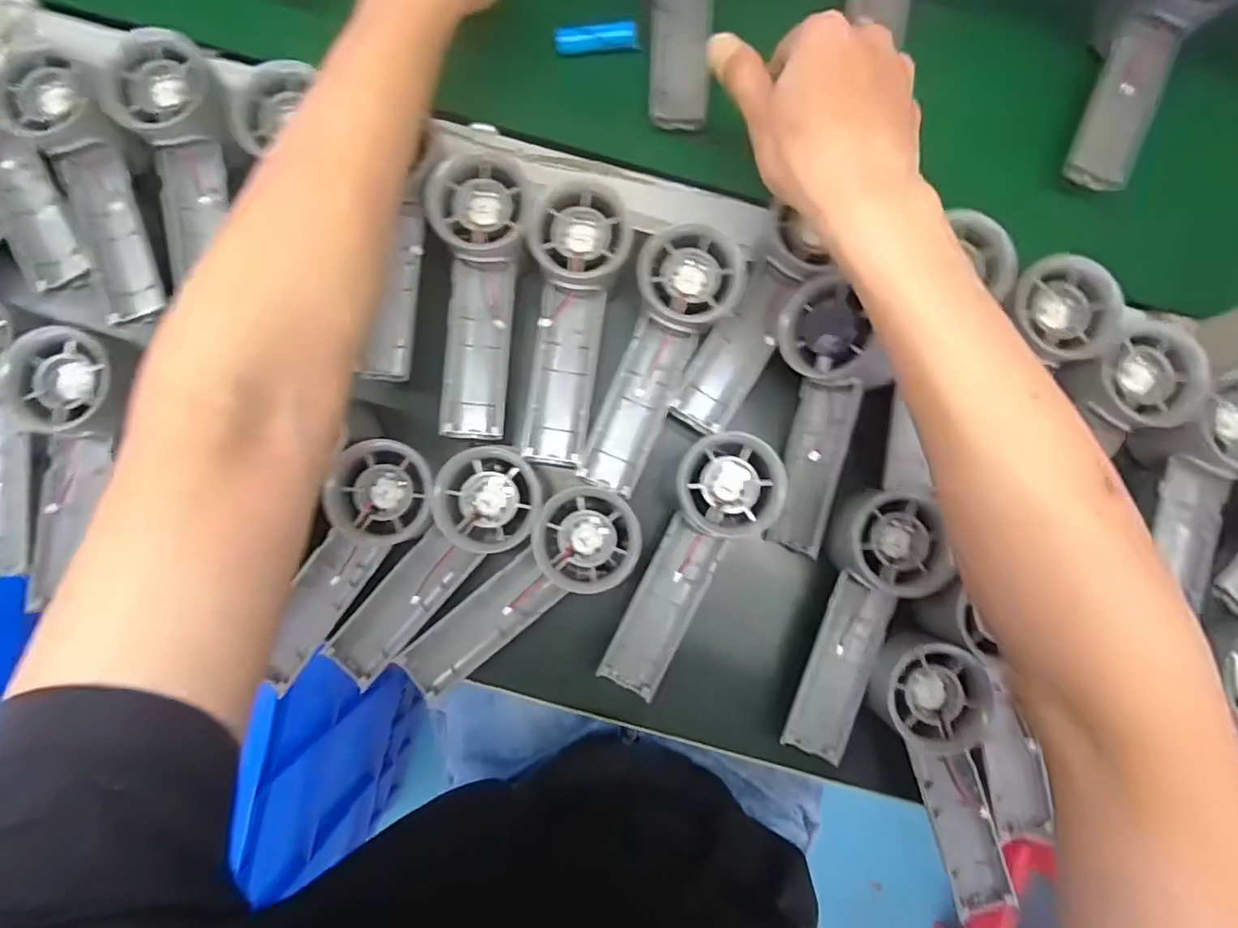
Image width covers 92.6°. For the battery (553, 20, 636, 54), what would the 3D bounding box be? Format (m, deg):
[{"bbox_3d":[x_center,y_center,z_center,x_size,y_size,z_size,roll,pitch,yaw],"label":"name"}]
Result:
[{"bbox_3d":[-0.015,-0.282,0.392,0.053,0.012,0.015,-10,87,-2],"label":"battery"}]

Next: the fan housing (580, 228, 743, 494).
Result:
[{"bbox_3d":[0.022,-0.060,0.343,0.054,0.031,0.156,23,87,0],"label":"fan housing"}]

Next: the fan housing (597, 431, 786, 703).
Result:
[{"bbox_3d":[0.040,0.058,0.334,0.055,0.022,0.156,25,87,0],"label":"fan housing"}]

